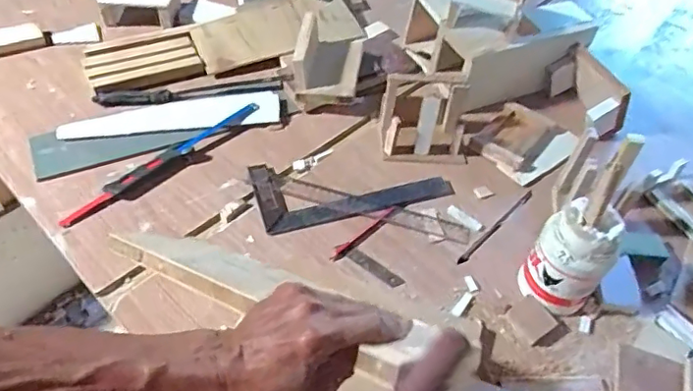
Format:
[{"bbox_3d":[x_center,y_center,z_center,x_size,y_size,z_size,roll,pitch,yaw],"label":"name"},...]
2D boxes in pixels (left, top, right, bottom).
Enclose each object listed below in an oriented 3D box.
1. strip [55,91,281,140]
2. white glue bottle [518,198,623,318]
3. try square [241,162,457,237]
[{"bbox_3d":[-0.252,-0.118,0.799,0.304,0.010,0.063,-7,52,-8],"label":"strip"},{"bbox_3d":[0.244,0.069,0.601,0.079,0.127,0.066,33,57,22],"label":"white glue bottle"},{"bbox_3d":[0.007,-0.015,0.739,0.255,0.008,0.109,-11,52,-12],"label":"try square"}]

